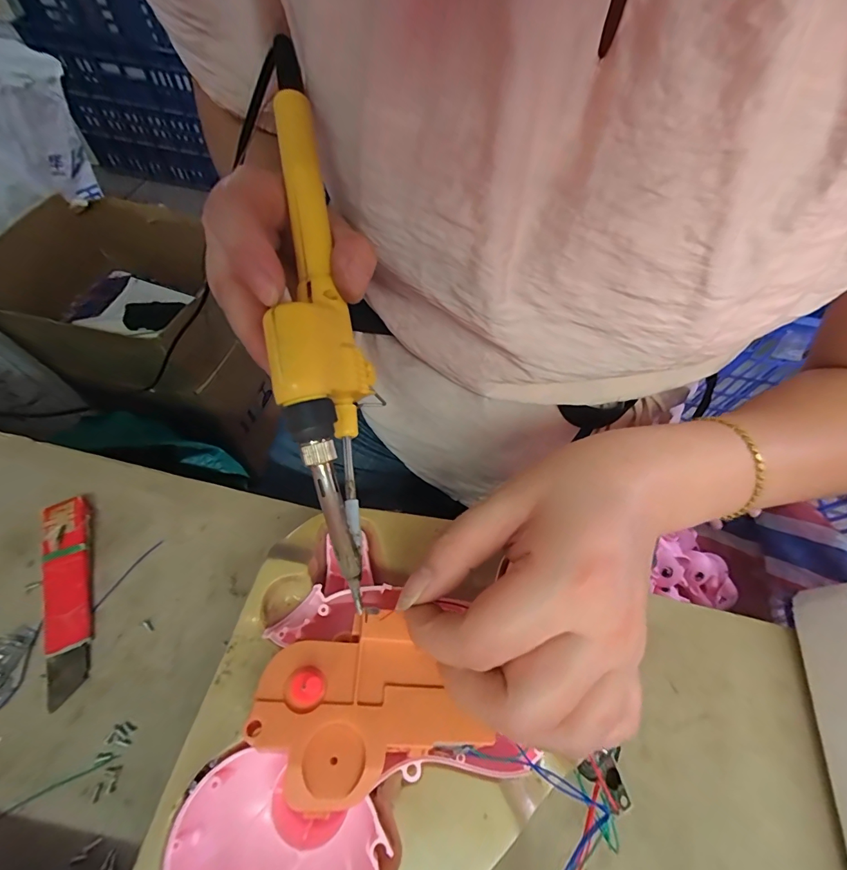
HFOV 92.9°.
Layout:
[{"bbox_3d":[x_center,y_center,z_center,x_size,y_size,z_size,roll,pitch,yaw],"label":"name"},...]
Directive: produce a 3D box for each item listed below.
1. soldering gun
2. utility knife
[{"bbox_3d":[-0.043,-0.057,0.159,0.033,0.026,0.231,-7,79,-9],"label":"soldering gun"},{"bbox_3d":[-0.190,0.082,0.213,0.023,0.011,0.102,-16,63,-14],"label":"utility knife"}]

